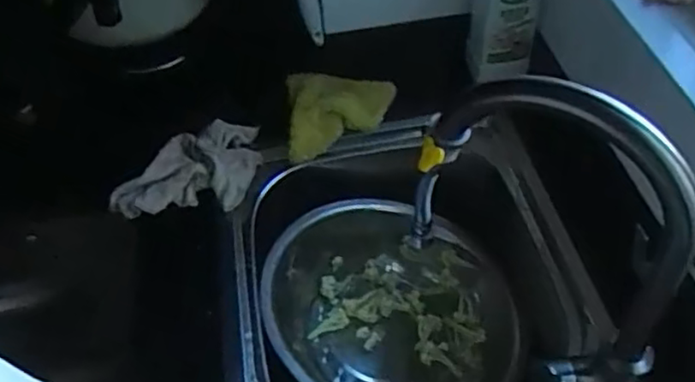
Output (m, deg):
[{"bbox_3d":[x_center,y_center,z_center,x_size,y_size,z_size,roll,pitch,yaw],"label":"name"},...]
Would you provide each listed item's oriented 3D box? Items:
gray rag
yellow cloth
[{"bbox_3d":[-0.211,-0.032,0.849,0.179,0.042,0.128,-6,49,-1],"label":"gray rag"},{"bbox_3d":[-0.010,-0.119,0.910,0.148,0.045,0.147,-5,49,0],"label":"yellow cloth"}]

